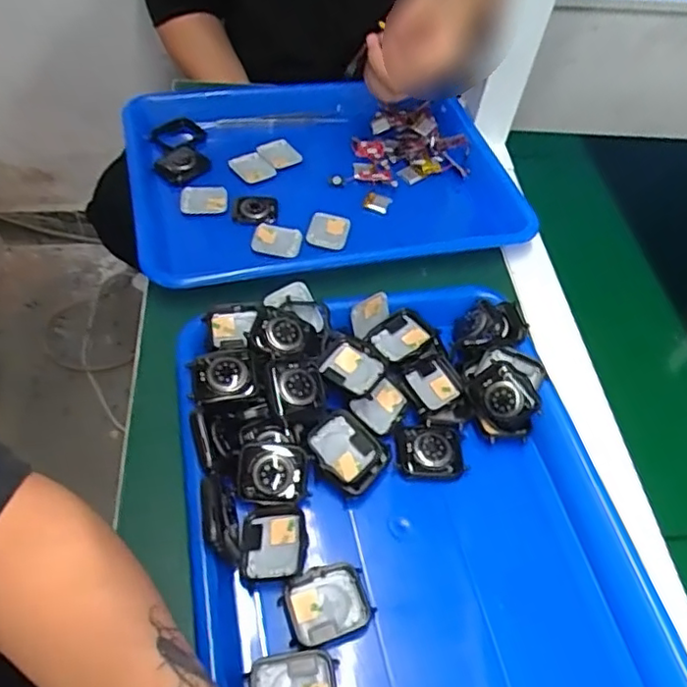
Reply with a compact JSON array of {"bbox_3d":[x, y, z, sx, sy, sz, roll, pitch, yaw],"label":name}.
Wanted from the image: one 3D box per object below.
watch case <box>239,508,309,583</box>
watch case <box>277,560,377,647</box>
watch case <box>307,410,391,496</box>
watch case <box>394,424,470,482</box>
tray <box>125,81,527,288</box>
[{"bbox_3d":[-0.040,0.116,0.355,0.038,0.017,0.042,3,52,-3],"label":"watch case"},{"bbox_3d":[-0.010,0.147,0.343,0.046,0.017,0.038,-17,56,-17],"label":"watch case"},{"bbox_3d":[0.003,0.069,0.389,0.049,0.010,0.039,42,57,6],"label":"watch case"},{"bbox_3d":[0.058,0.074,0.409,0.045,0.015,0.034,2,52,-4],"label":"watch case"},{"bbox_3d":[-0.022,-0.165,0.587,0.349,0.041,0.269,-11,54,-13],"label":"tray"}]

